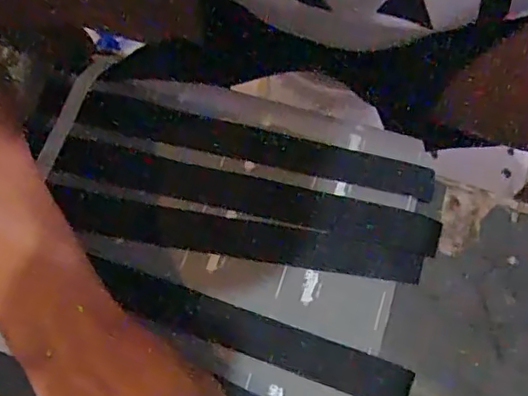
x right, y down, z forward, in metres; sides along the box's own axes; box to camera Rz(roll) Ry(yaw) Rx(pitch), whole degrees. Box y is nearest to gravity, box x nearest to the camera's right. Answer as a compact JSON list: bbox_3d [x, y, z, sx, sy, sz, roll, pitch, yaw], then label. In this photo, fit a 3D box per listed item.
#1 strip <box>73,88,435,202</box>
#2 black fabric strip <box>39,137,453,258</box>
[{"bbox_3d":[-0.008,-0.039,0.397,0.244,0.005,0.029,13,66,7],"label":"strip"},{"bbox_3d":[-0.014,-0.003,0.383,0.253,0.006,0.031,11,65,6],"label":"black fabric strip"}]

